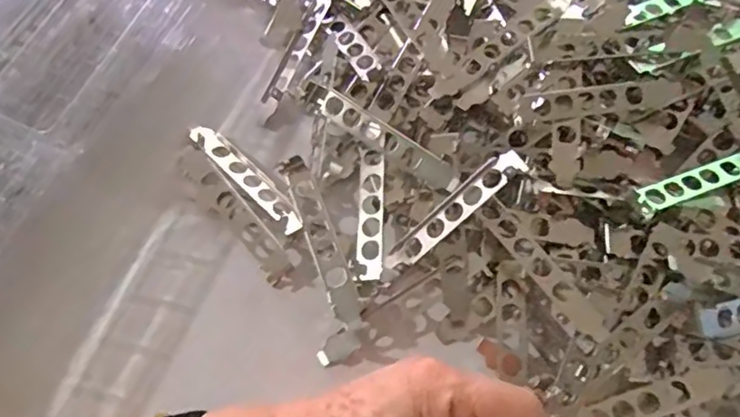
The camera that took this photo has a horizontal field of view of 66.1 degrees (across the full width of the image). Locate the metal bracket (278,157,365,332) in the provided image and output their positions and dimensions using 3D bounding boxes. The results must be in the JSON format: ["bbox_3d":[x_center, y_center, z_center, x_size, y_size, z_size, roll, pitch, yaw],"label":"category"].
[{"bbox_3d":[-0.031,0.022,0.373,0.019,0.023,0.120,-21,70,-9],"label":"metal bracket"}]

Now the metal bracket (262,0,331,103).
[{"bbox_3d":[-0.053,-0.122,0.430,0.015,0.016,0.093,23,70,8],"label":"metal bracket"}]

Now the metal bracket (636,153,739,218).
[{"bbox_3d":[0.214,-0.019,0.366,0.124,0.011,0.018,-19,70,-22],"label":"metal bracket"}]

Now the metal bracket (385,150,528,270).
[{"bbox_3d":[0.049,0.003,0.353,0.106,0.016,0.020,-43,73,17],"label":"metal bracket"}]

